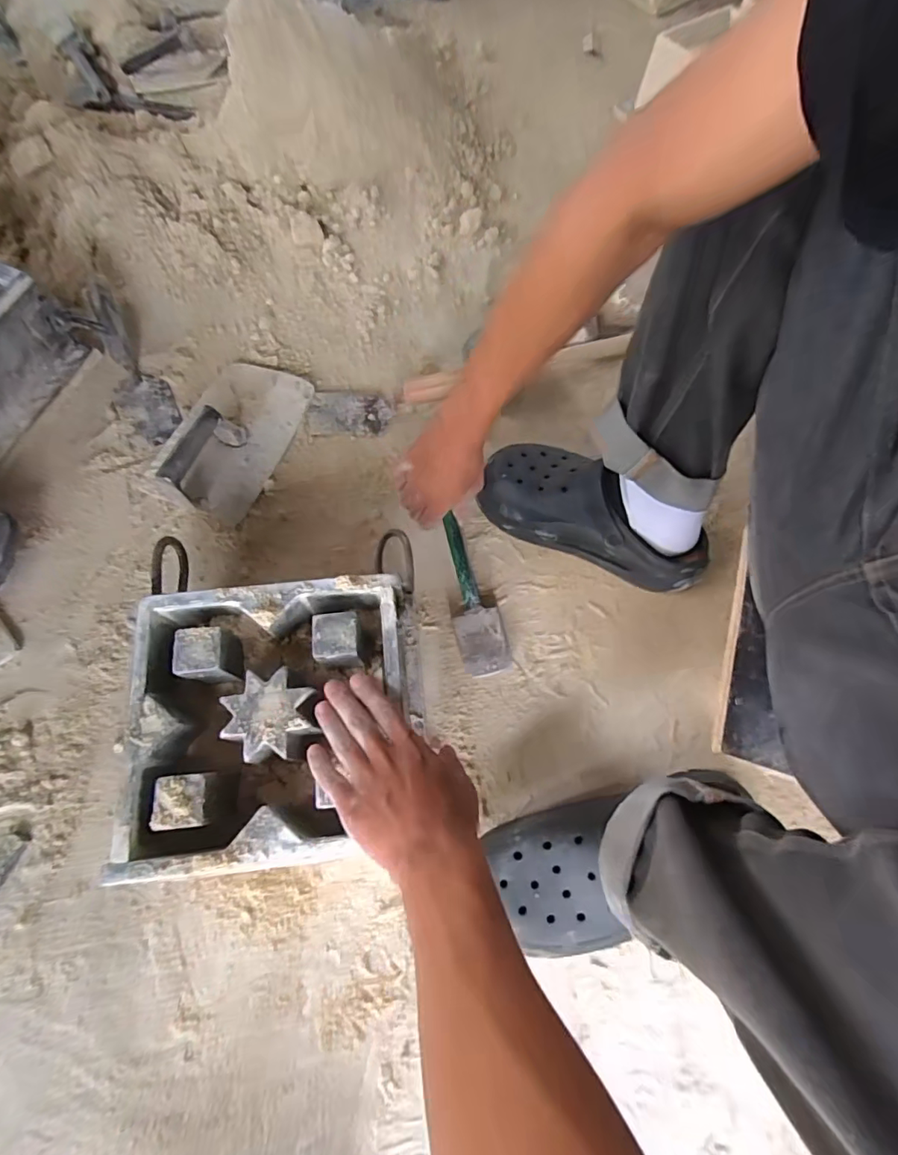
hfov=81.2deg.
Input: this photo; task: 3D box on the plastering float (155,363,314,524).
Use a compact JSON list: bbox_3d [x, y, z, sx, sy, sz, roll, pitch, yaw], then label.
[{"bbox_3d":[-0.277,-0.195,0.646,0.138,0.071,0.223,20,71,6],"label":"plastering float"}]

